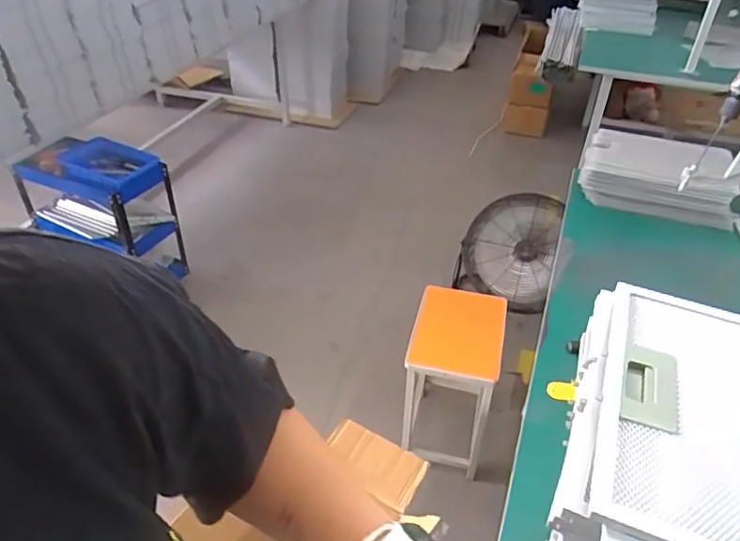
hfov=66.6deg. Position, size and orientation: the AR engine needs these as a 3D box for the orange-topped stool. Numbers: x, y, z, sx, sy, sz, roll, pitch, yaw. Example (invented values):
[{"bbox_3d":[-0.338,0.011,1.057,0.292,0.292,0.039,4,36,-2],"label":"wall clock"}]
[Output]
[{"bbox_3d":[0.234,0.311,1.621,0.242,0.420,0.374,10,39,11],"label":"orange-topped stool"}]

